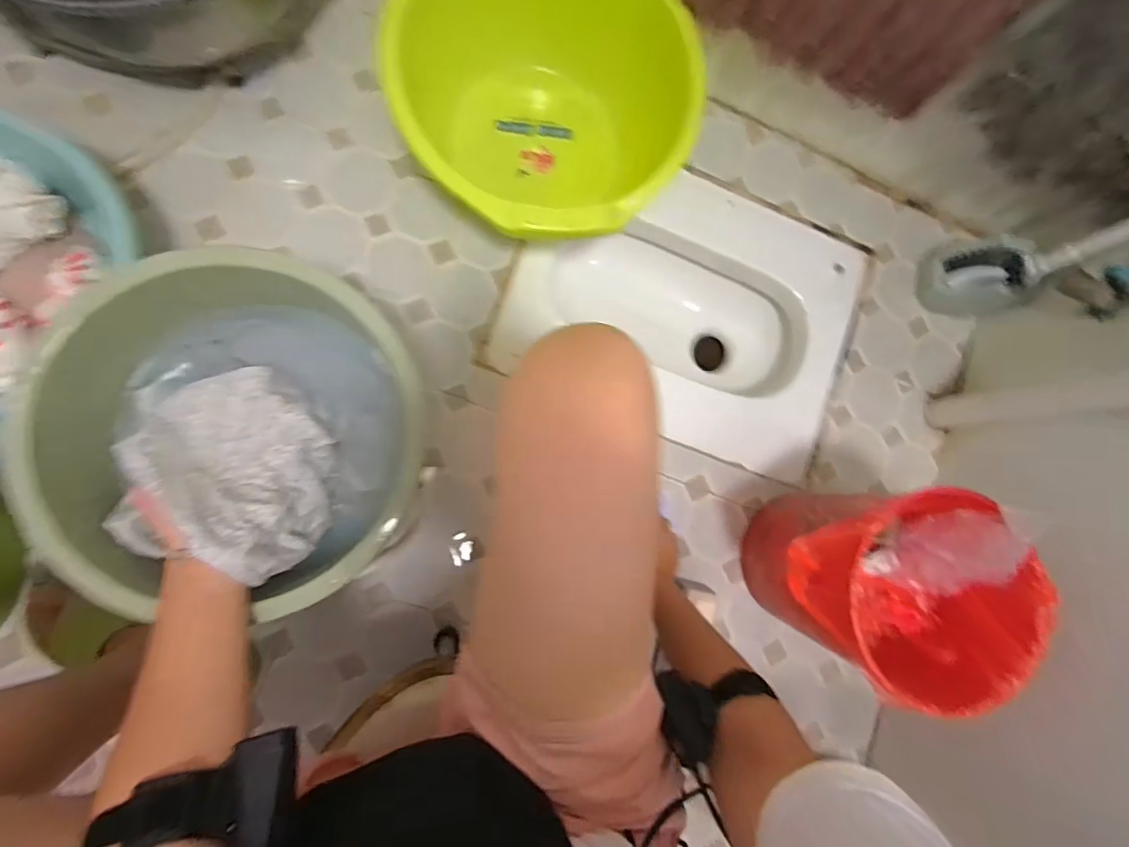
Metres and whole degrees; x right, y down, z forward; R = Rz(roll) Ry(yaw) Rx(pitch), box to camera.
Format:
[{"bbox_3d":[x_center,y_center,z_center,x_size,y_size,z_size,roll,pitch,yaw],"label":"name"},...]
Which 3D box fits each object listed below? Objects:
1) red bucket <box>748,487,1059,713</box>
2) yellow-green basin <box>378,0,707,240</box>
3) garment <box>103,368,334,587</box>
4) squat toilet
[{"bbox_3d":[0.379,0.195,0.664,0.257,0.276,0.218,27,84,-5],"label":"red bucket"},{"bbox_3d":[-0.038,-0.423,0.710,0.383,0.214,0.357,0,87,-7],"label":"yellow-green basin"},{"bbox_3d":[-0.301,0.038,0.458,0.156,0.089,0.167,0,87,-7],"label":"garment"},{"bbox_3d":[0.197,-0.191,0.925,0.555,0.175,0.410,23,84,-6],"label":"squat toilet"}]

